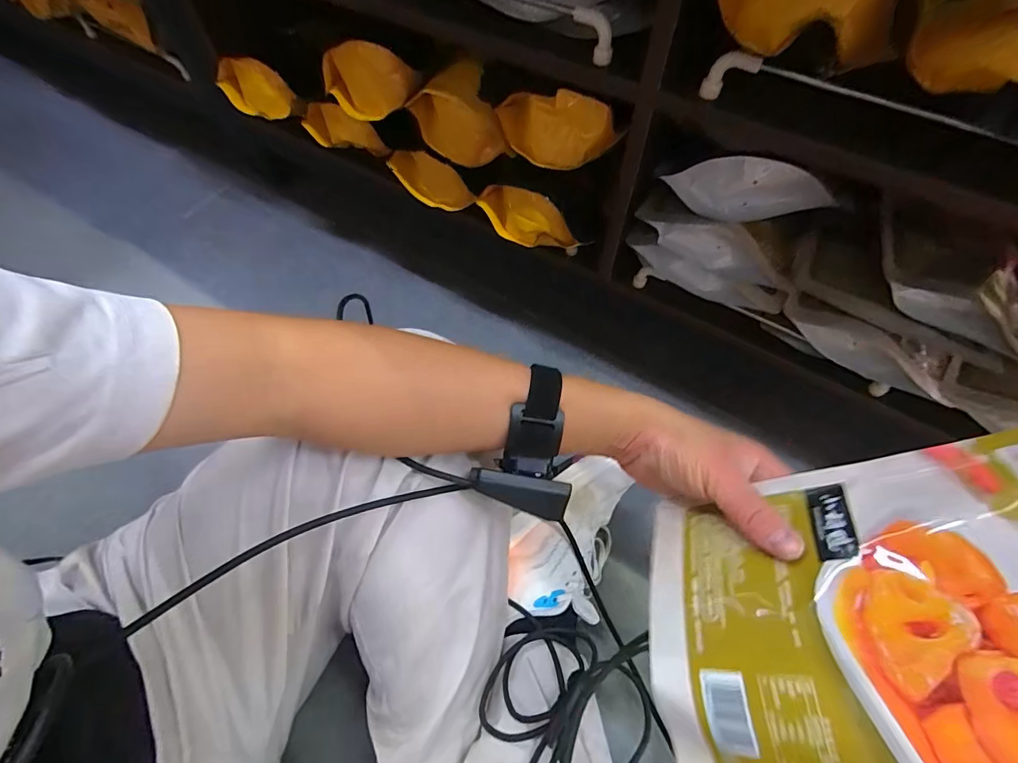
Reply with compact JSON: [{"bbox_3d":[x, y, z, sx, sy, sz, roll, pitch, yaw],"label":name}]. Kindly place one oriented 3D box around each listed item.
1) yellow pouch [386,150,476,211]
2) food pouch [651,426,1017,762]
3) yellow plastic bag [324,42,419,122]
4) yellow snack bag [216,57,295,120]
[{"bbox_3d":[-0.093,-0.235,0.536,0.123,0.061,0.011,31,67,17],"label":"yellow pouch"},{"bbox_3d":[0.176,0.120,0.224,0.209,0.022,0.159,-20,55,30],"label":"food pouch"},{"bbox_3d":[-0.142,-0.311,0.479,0.106,0.080,0.027,16,63,10],"label":"yellow plastic bag"},{"bbox_3d":[-0.329,-0.378,0.590,0.128,0.062,0.029,31,67,17],"label":"yellow snack bag"}]

